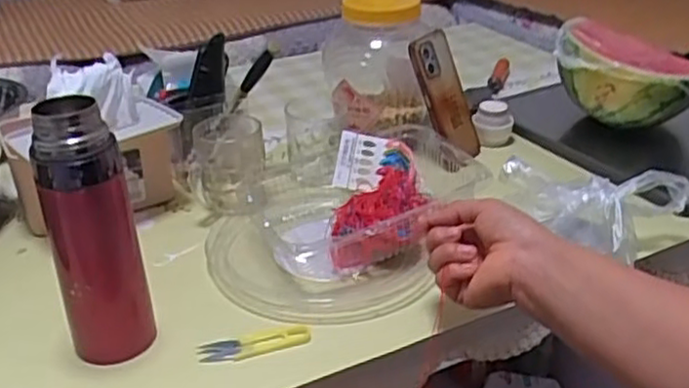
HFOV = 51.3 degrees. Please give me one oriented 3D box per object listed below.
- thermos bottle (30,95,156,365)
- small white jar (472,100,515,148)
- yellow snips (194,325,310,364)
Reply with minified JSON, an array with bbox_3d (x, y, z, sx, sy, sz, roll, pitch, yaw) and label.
[{"bbox_3d":[-0.196,0.034,0.567,0.058,0.218,0.051,-6,29,-7],"label":"thermos bottle"},{"bbox_3d":[0.199,-0.096,0.965,0.054,0.052,0.053,-3,30,1],"label":"small white jar"},{"bbox_3d":[-0.075,0.127,0.609,0.093,0.008,0.023,-10,30,-15],"label":"yellow snips"}]

